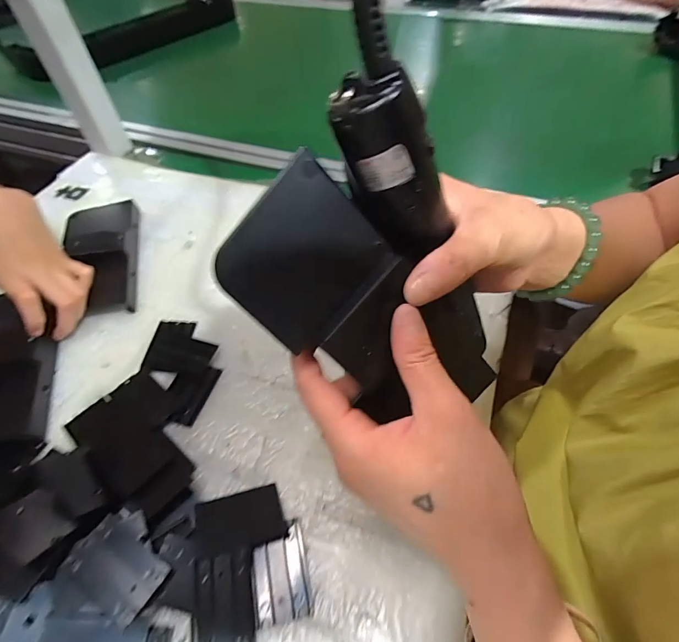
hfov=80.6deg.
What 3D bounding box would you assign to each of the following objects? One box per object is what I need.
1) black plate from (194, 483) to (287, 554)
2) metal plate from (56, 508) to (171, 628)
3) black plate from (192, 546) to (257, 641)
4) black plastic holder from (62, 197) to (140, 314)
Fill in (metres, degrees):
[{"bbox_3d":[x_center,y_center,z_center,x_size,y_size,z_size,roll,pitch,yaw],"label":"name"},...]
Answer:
[{"bbox_3d":[-0.066,0.133,0.269,0.055,0.004,0.034,-8,58,-16],"label":"black plate"},{"bbox_3d":[-0.132,0.146,0.242,0.054,0.004,0.046,33,57,13],"label":"metal plate"},{"bbox_3d":[-0.068,0.169,0.239,0.036,0.006,0.054,-5,66,-11],"label":"black plate"},{"bbox_3d":[-0.250,-0.073,0.423,0.069,0.029,0.159,-16,54,-10],"label":"black plastic holder"}]

